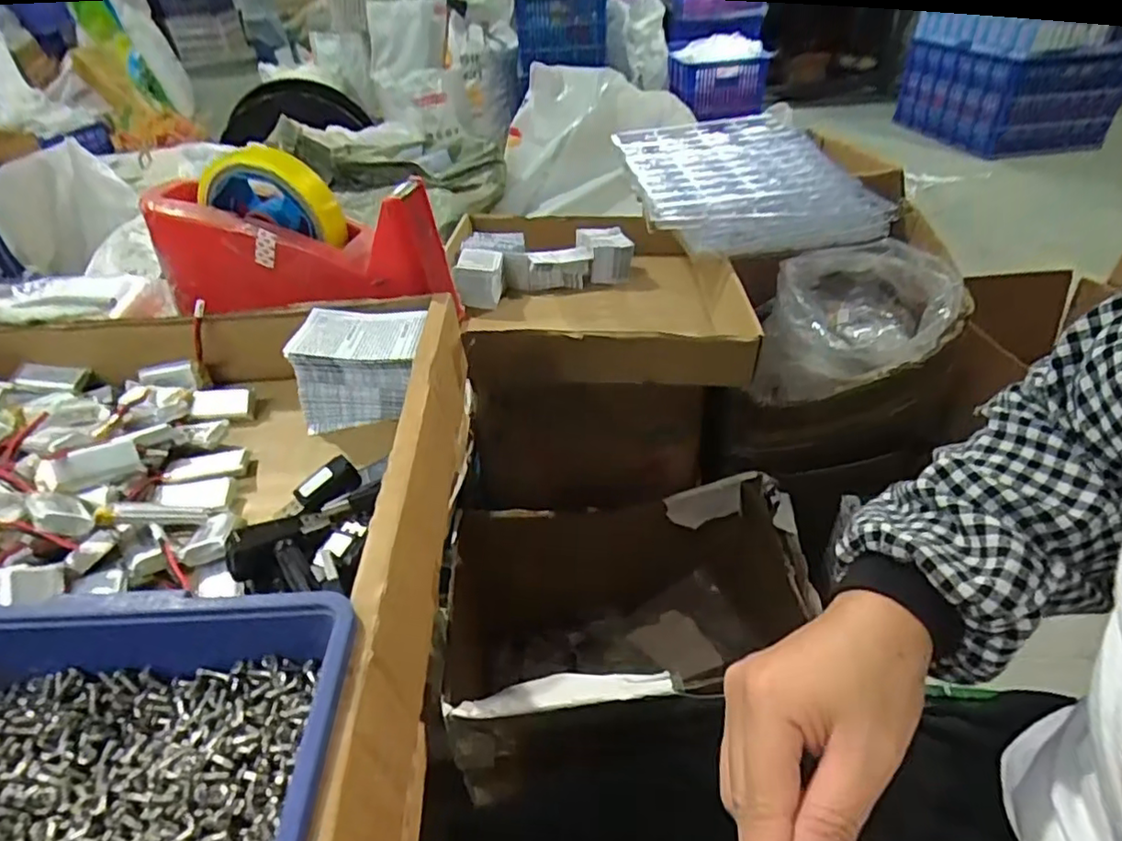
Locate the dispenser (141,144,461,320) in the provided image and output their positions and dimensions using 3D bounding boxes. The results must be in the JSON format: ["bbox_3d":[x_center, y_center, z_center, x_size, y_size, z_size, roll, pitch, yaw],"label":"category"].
[{"bbox_3d":[-0.173,-0.117,0.398,0.200,0.097,0.067,4,39,10],"label":"dispenser"}]

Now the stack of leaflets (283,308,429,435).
[{"bbox_3d":[-0.117,-0.033,0.372,0.071,0.050,0.054,-4,38,0],"label":"stack of leaflets"}]

